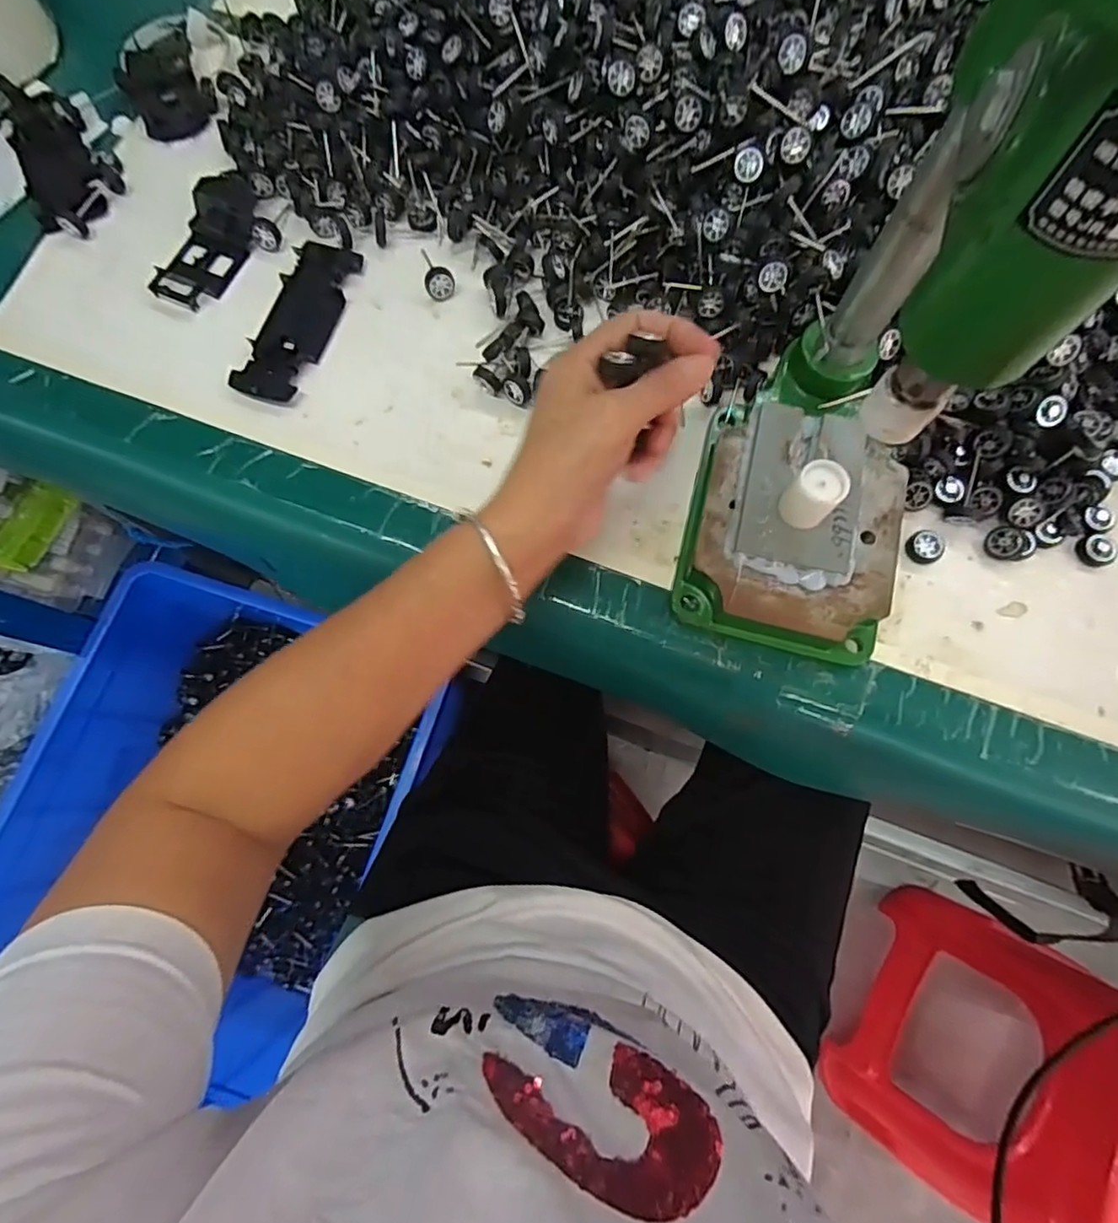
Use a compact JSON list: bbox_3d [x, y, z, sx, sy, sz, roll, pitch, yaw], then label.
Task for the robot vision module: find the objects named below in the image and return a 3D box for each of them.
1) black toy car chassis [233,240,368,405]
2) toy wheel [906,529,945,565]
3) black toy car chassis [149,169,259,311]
[{"bbox_3d":[-0.174,-0.196,0.405,0.046,0.006,0.125,16,77,5],"label":"black toy car chassis"},{"bbox_3d":[0.219,-0.038,0.361,0.018,0.011,0.019,0,76,1],"label":"toy wheel"},{"bbox_3d":[-0.240,-0.258,0.418,0.049,0.011,0.103,19,77,6],"label":"black toy car chassis"}]

